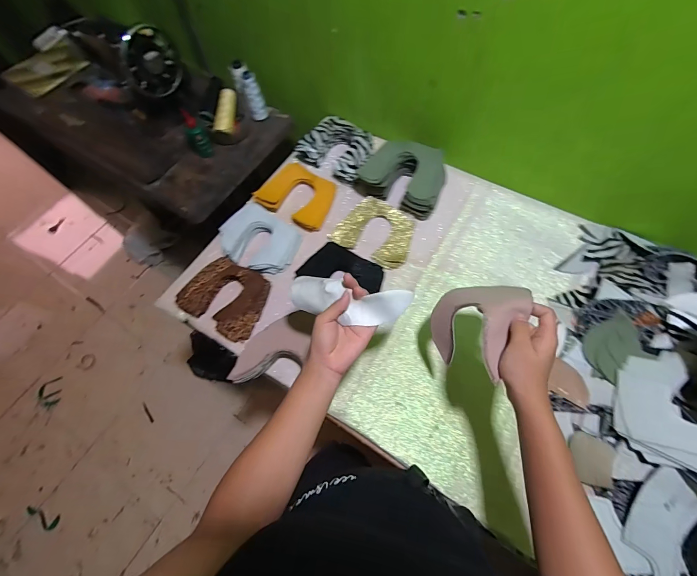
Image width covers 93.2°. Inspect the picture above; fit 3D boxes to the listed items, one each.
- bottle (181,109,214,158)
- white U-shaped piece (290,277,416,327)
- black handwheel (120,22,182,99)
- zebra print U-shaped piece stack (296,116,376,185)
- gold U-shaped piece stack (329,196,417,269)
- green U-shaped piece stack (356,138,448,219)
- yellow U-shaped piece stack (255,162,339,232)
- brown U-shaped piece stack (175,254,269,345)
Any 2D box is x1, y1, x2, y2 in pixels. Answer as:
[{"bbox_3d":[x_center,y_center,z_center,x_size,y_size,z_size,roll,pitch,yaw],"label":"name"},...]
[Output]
[{"bbox_3d":[-0.366,-0.366,0.786,0.052,0.100,0.050,-28,67,-9],"label":"bottle"},{"bbox_3d":[-0.001,0.018,0.445,0.163,0.026,0.050,9,66,11],"label":"white U-shaped piece"},{"bbox_3d":[-0.434,-0.497,0.731,0.041,0.123,0.127,19,68,12],"label":"black handwheel"},{"bbox_3d":[-0.023,-0.324,0.767,0.159,0.046,0.134,26,70,14],"label":"zebra print U-shaped piece stack"},{"bbox_3d":[0.062,-0.121,0.682,0.160,0.011,0.136,31,71,16],"label":"gold U-shaped piece stack"},{"bbox_3d":[0.119,-0.253,0.714,0.180,0.057,0.173,21,68,13],"label":"green U-shaped piece stack"},{"bbox_3d":[-0.115,-0.205,0.722,0.155,0.027,0.121,23,69,13],"label":"yellow U-shaped piece stack"},{"bbox_3d":[-0.237,0.014,0.641,0.162,0.032,0.131,26,69,14],"label":"brown U-shaped piece stack"}]

